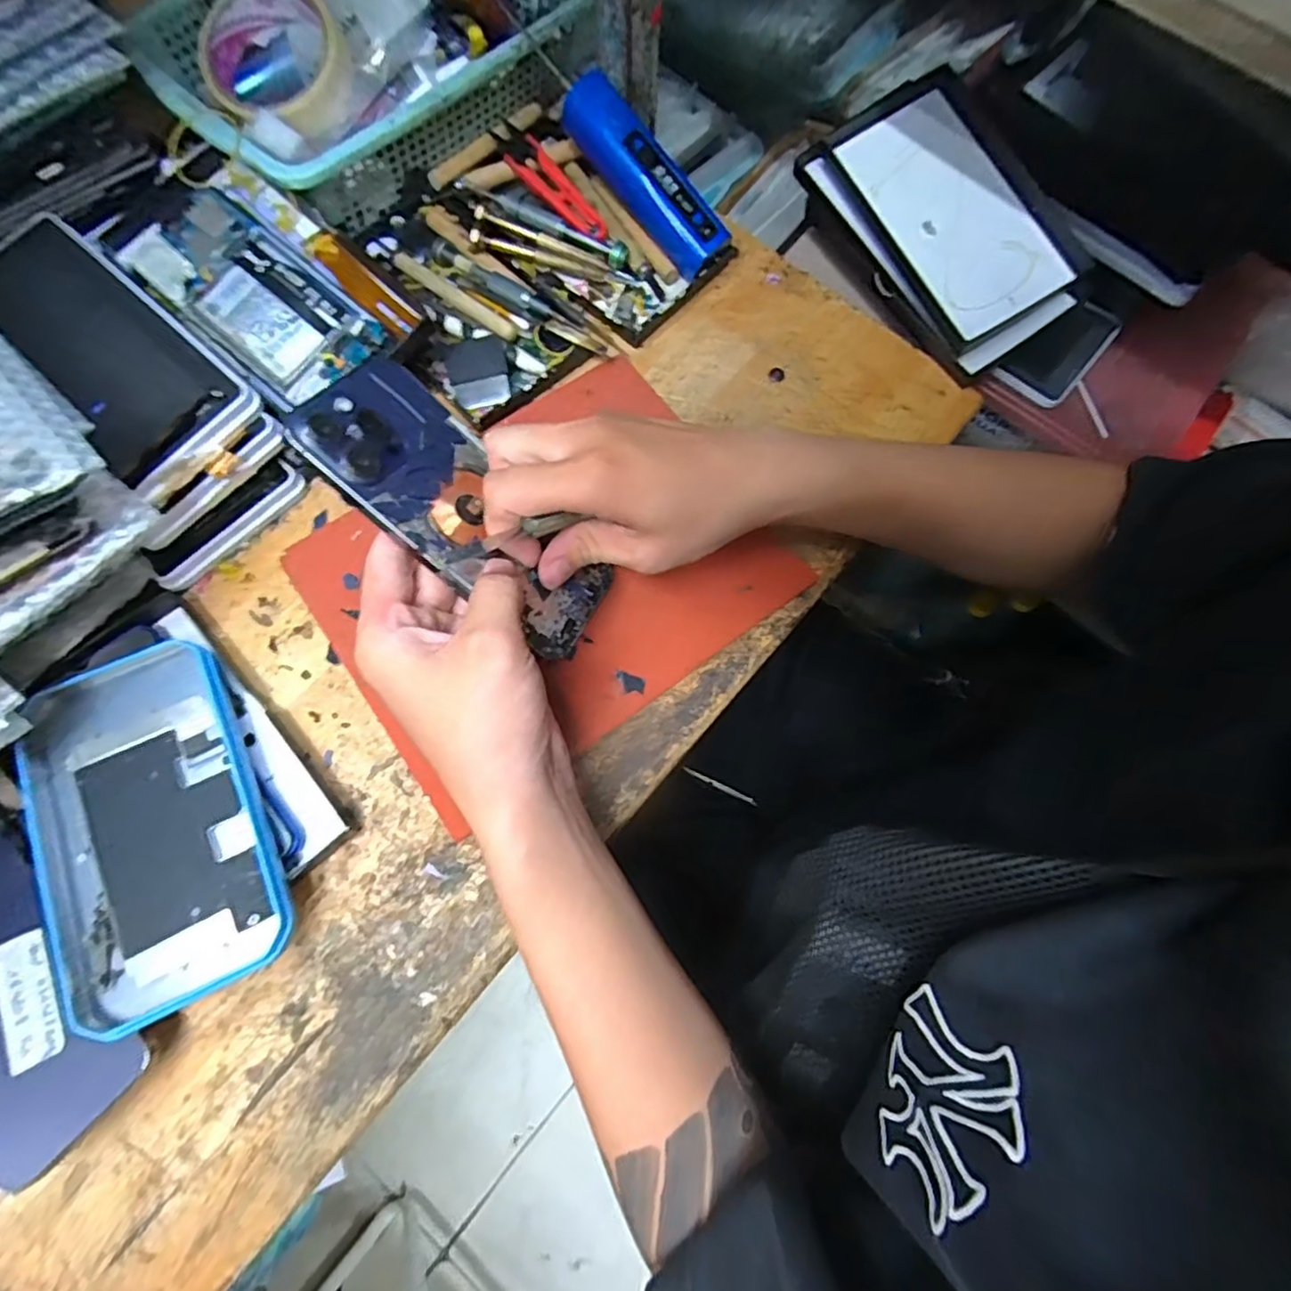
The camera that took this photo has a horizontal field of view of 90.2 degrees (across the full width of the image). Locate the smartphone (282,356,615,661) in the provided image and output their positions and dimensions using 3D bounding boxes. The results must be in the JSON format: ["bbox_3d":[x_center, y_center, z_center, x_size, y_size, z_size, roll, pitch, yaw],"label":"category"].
[{"bbox_3d":[-0.084,-0.065,0.312,0.158,0.007,0.074,42,51,-19],"label":"smartphone"}]

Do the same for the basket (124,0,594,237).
[{"bbox_3d":[-0.188,-0.410,0.436,0.272,0.057,0.213,-38,79,-12],"label":"basket"}]

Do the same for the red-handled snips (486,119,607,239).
[{"bbox_3d":[-0.064,-0.315,0.438,0.097,0.011,0.024,46,77,-4],"label":"red-handled snips"}]

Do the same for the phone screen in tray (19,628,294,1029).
[{"bbox_3d":[-0.247,0.089,0.318,0.103,0.009,0.173,-24,73,-12],"label":"phone screen in tray"}]

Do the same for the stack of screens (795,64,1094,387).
[{"bbox_3d":[0.196,-0.278,0.424,0.108,0.031,0.188,-35,89,5],"label":"stack of screens"}]

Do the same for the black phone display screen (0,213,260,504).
[{"bbox_3d":[-0.306,-0.166,0.359,0.181,0.016,0.078,41,77,9],"label":"black phone display screen"}]

